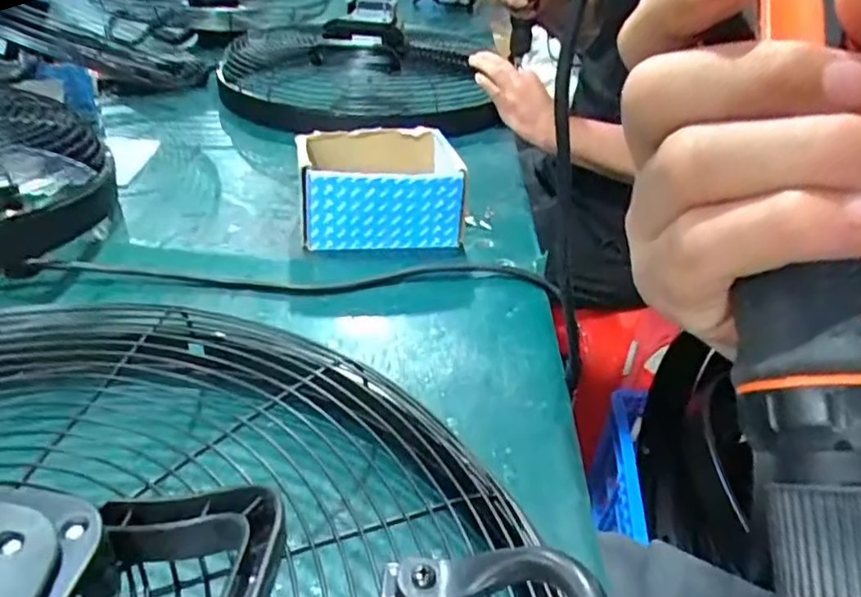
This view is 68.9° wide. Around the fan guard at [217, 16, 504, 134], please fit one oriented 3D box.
[{"bbox_3d":[-0.123,-0.354,0.928,0.349,0.112,0.361,-5,35,-16],"label":"fan guard"}]

